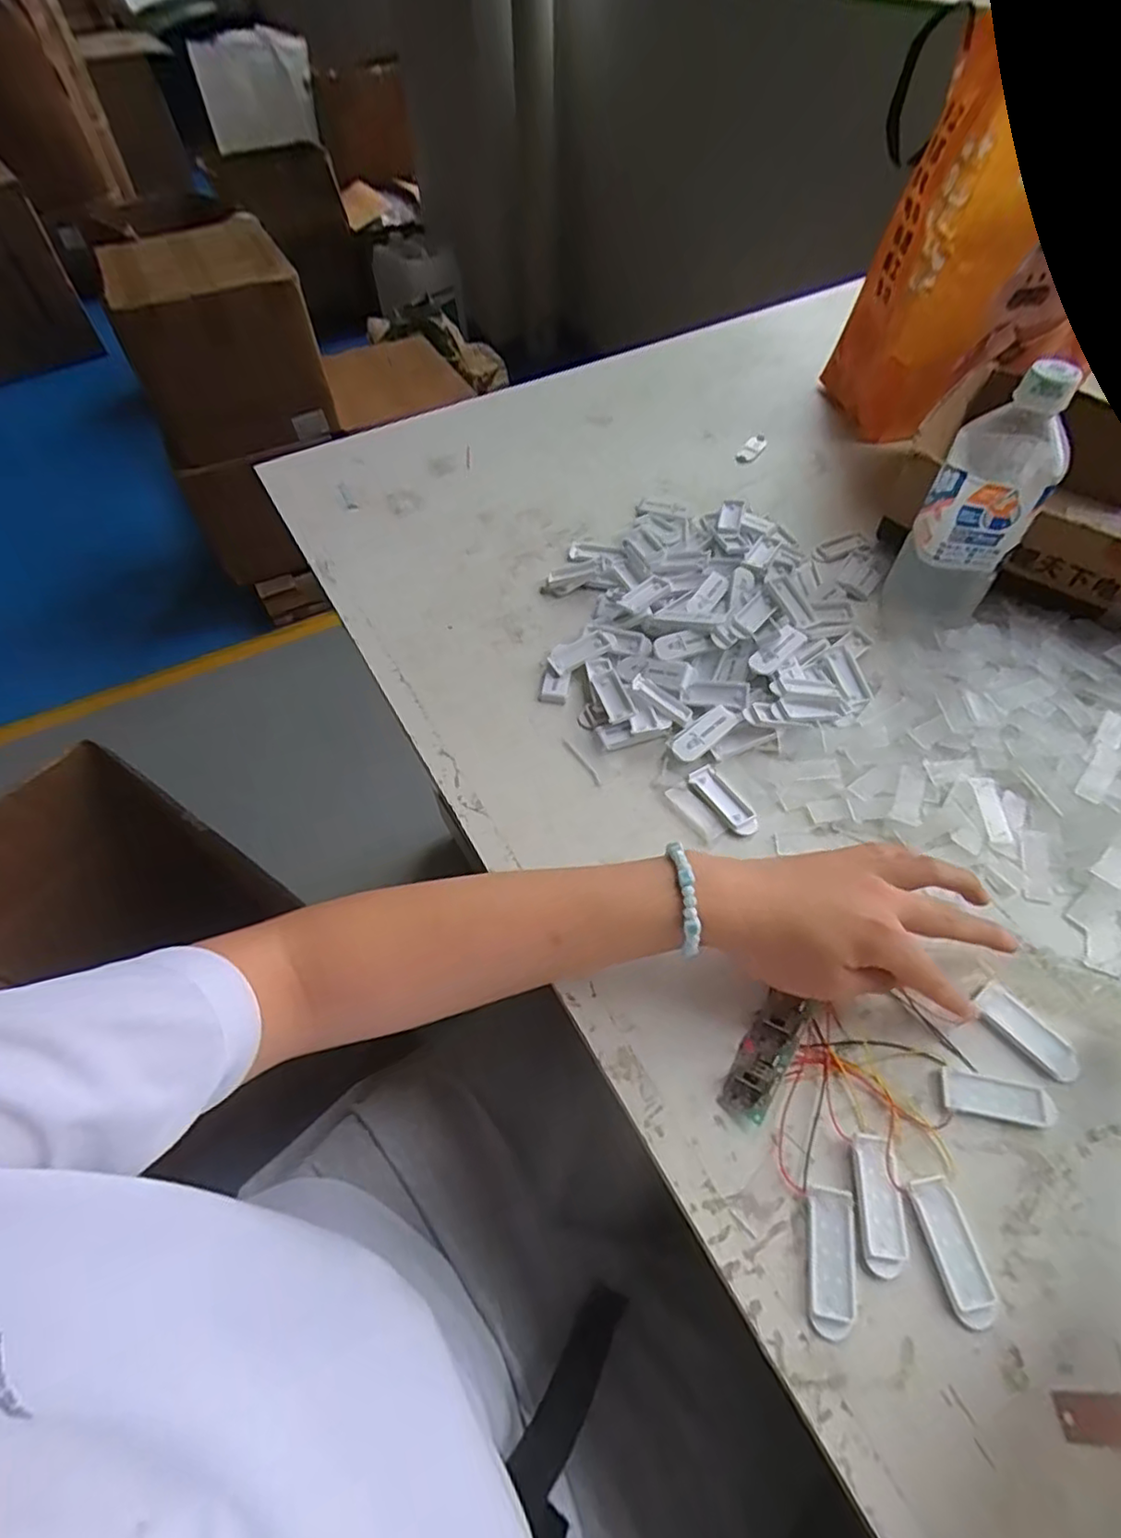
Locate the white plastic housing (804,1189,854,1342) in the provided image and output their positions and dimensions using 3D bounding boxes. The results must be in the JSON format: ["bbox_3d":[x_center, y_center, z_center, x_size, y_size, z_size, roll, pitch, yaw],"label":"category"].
[{"bbox_3d":[0.128,0.233,0.309,0.021,0.004,0.057,10,59,10],"label":"white plastic housing"}]

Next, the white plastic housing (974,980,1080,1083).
[{"bbox_3d":[0.262,0.147,0.365,0.025,0.004,0.056,-37,63,-18],"label":"white plastic housing"}]

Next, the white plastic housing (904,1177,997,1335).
[{"bbox_3d":[0.188,0.229,0.310,0.023,0.005,0.057,-10,58,-2],"label":"white plastic housing"}]

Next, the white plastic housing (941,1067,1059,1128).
[{"bbox_3d":[0.233,0.176,0.346,0.056,0.004,0.020,9,59,9],"label":"white plastic housing"}]

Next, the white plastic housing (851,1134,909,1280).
[{"bbox_3d":[0.156,0.214,0.320,0.021,0.006,0.058,1,58,5],"label":"white plastic housing"}]

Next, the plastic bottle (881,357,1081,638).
[{"bbox_3d":[0.305,-0.193,0.475,0.072,0.180,0.076,25,63,19],"label":"plastic bottle"}]

